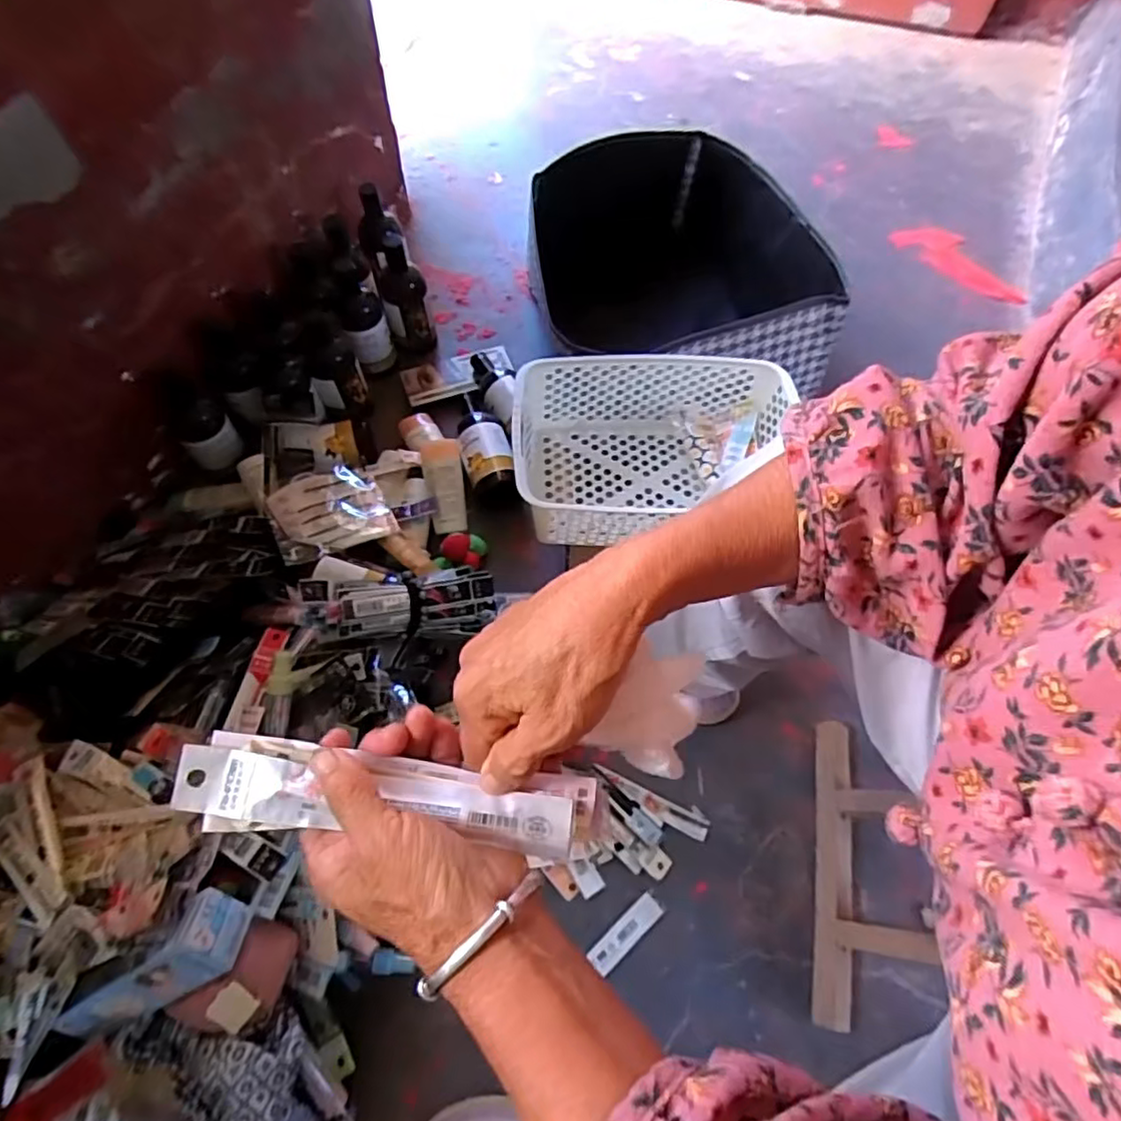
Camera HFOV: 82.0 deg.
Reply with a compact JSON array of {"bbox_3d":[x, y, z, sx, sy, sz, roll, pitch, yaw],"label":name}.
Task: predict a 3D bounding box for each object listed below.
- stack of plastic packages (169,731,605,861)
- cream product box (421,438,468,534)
[{"bbox_3d":[-0.074,0.109,0.295,0.188,0.018,0.036,8,61,-5],"label":"stack of plastic packages"},{"bbox_3d":[-0.150,-0.098,0.843,0.048,0.033,0.125,-9,84,-7],"label":"cream product box"}]

